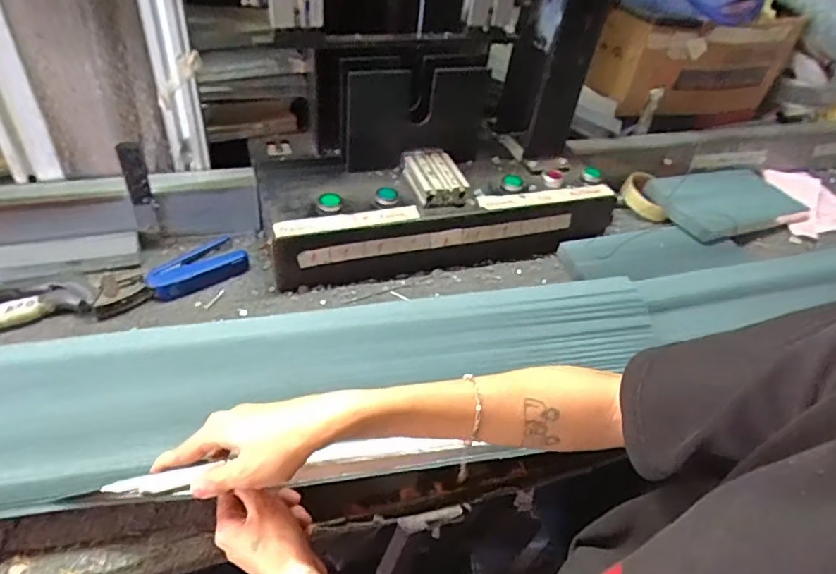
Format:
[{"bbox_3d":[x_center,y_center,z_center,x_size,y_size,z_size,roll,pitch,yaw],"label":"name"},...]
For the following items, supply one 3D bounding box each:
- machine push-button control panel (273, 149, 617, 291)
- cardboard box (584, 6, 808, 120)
[{"bbox_3d":[0.035,-0.099,0.727,0.448,0.100,0.132,-10,45,-19],"label":"machine push-button control panel"},{"bbox_3d":[0.440,-0.355,0.908,0.329,0.156,0.102,-10,45,-19],"label":"cardboard box"}]

